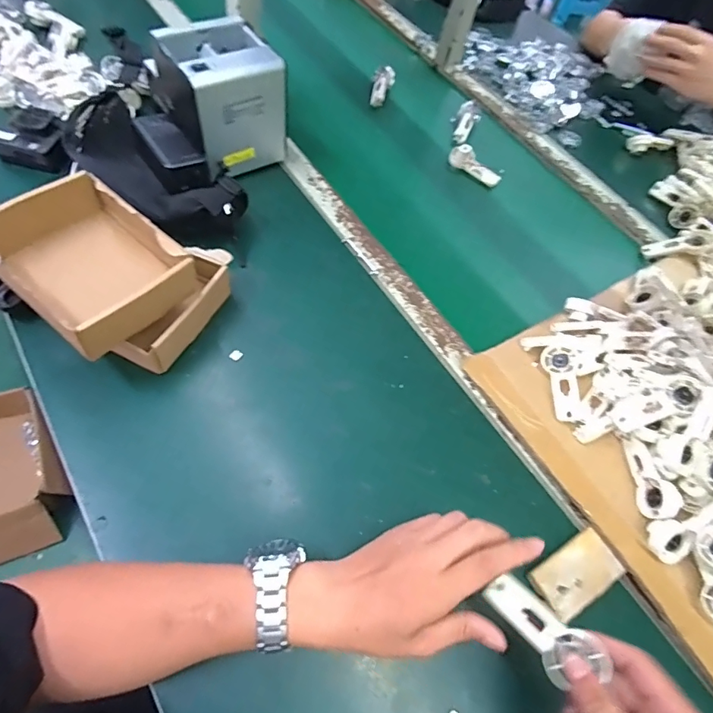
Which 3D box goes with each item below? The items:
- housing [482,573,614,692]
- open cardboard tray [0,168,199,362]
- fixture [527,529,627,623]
[{"bbox_3d":[0.142,0.211,0.348,0.088,0.012,0.042,33,64,31],"label":"housing"},{"bbox_3d":[-0.271,-0.096,0.459,0.172,0.061,0.135,36,60,11],"label":"open cardboard tray"},{"bbox_3d":[0.211,0.208,0.434,0.088,0.015,0.049,-24,67,-22],"label":"fixture"}]

